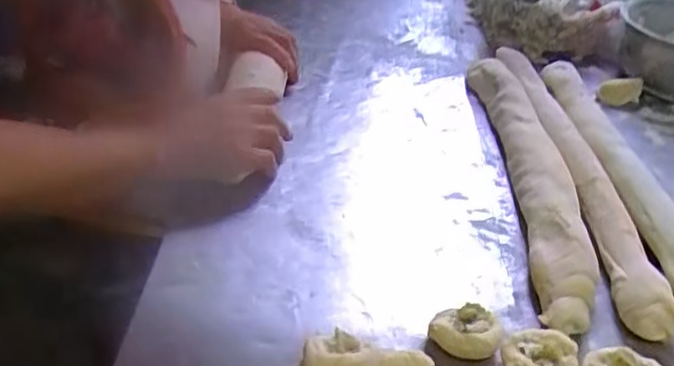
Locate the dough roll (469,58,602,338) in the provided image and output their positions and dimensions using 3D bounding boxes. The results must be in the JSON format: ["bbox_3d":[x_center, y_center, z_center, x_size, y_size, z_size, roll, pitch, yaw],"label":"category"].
[{"bbox_3d":[0.181,-0.013,0.627,0.049,0.042,0.375,5,38,-3],"label":"dough roll"}]

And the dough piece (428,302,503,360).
[{"bbox_3d":[0.091,0.109,0.466,0.048,0.034,0.031,15,38,10],"label":"dough piece"}]

